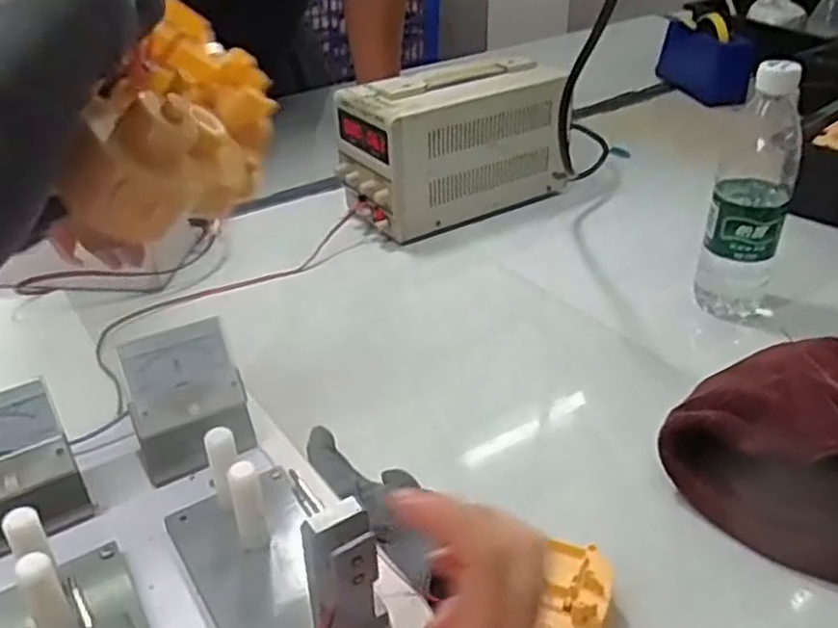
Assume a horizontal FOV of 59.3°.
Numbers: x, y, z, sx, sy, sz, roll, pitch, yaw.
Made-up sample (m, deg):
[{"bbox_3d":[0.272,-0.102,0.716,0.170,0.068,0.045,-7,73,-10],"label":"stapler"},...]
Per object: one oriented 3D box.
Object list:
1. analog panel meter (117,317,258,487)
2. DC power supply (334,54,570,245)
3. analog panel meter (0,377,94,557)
[{"bbox_3d":[-0.140,0.053,0.442,0.066,0.073,0.049,-16,35,-21],"label":"analog panel meter"},{"bbox_3d":[0.044,-0.202,0.883,0.260,0.159,0.115,-18,37,-25],"label":"DC power supply"},{"bbox_3d":[-0.220,0.085,0.393,0.066,0.072,0.044,-20,37,-27],"label":"analog panel meter"}]

